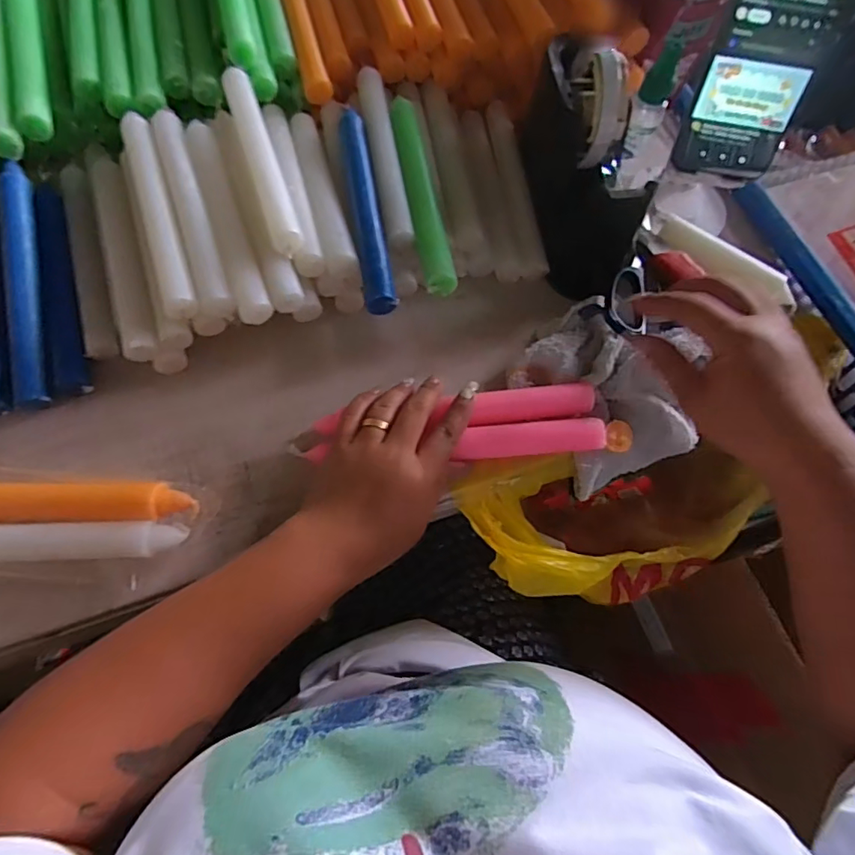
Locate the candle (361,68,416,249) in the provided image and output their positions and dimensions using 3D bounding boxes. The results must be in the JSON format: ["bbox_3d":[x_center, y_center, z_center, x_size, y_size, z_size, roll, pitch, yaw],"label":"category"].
[{"bbox_3d":[-0.035,-0.225,0.430,0.022,0.014,0.189,-8,68,-7],"label":"candle"}]

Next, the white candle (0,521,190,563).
[{"bbox_3d":[-0.259,0.074,0.327,0.204,0.028,0.021,-1,67,-4],"label":"white candle"}]

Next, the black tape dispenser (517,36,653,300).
[{"bbox_3d":[0.126,-0.214,0.408,0.069,0.113,0.190,-6,68,-6],"label":"black tape dispenser"}]

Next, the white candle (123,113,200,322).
[{"bbox_3d":[-0.202,-0.161,0.395,0.022,0.024,0.191,-19,70,-11],"label":"white candle"}]

